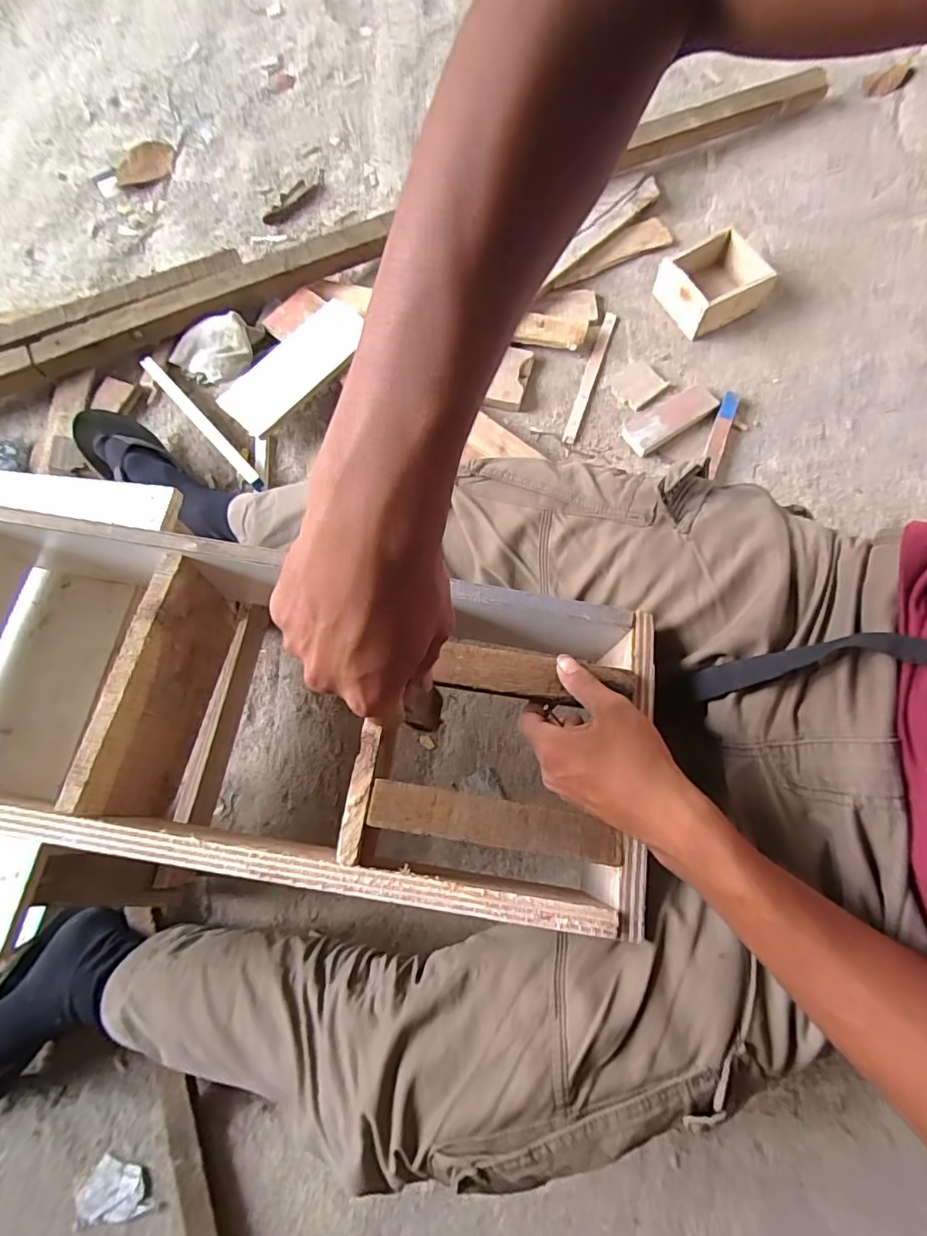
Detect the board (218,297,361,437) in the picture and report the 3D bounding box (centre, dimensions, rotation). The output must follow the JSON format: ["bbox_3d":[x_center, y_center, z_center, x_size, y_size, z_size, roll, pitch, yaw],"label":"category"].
[{"bbox_3d":[-0.268,-0.409,0.876,0.112,0.013,0.258,39,77,14],"label":"board"}]

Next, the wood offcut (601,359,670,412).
[{"bbox_3d":[0.278,-0.378,0.881,0.086,0.006,0.078,-36,74,-10],"label":"wood offcut"}]

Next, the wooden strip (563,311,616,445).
[{"bbox_3d":[0.209,-0.399,0.890,0.020,0.011,0.265,18,73,8],"label":"wooden strip"}]

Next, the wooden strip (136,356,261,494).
[{"bbox_3d":[-0.421,-0.316,0.873,0.021,0.026,0.309,-42,75,-11],"label":"wooden strip"}]

